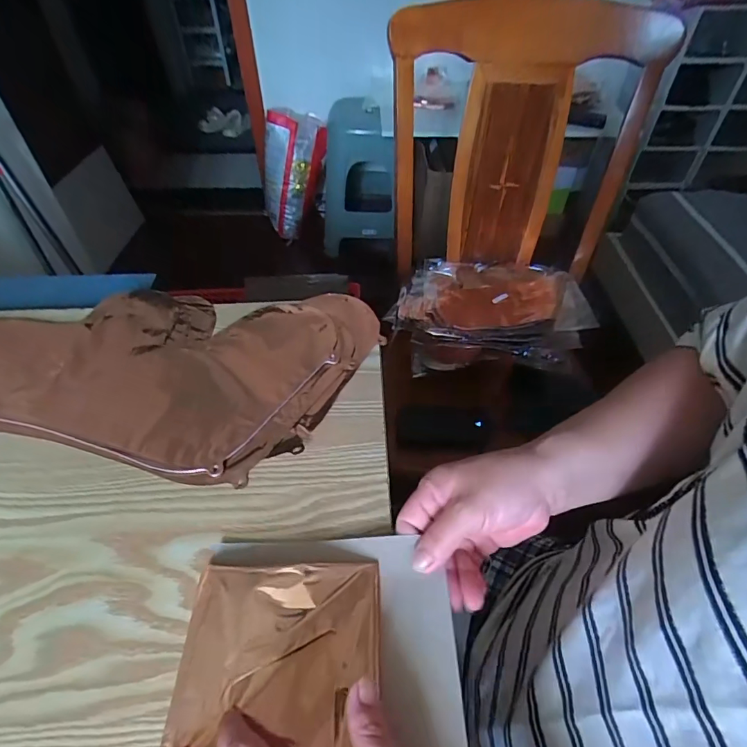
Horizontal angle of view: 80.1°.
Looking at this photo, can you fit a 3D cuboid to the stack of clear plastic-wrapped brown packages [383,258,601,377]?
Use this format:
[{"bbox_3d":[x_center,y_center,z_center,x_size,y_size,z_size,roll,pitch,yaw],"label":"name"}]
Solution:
[{"bbox_3d":[0.213,-0.128,0.843,0.348,0.081,0.261,5,49,4],"label":"stack of clear plastic-wrapped brown packages"}]

